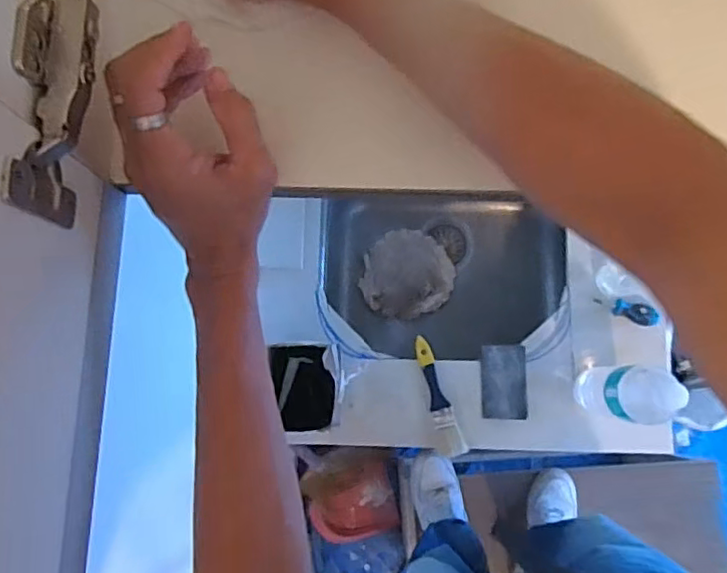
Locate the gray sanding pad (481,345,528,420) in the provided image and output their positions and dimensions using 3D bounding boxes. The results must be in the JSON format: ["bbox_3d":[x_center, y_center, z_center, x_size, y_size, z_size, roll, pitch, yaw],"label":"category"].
[{"bbox_3d":[0.217,0.147,0.935,0.068,0.008,0.110,1,81,1],"label":"gray sanding pad"}]

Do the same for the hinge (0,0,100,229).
[{"bbox_3d":[-0.154,-0.093,0.308,0.029,0.052,0.118,2,81,1],"label":"hinge"}]

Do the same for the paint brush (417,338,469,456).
[{"bbox_3d":[0.111,0.172,0.944,0.042,0.015,0.184,-19,81,-2],"label":"paint brush"}]

